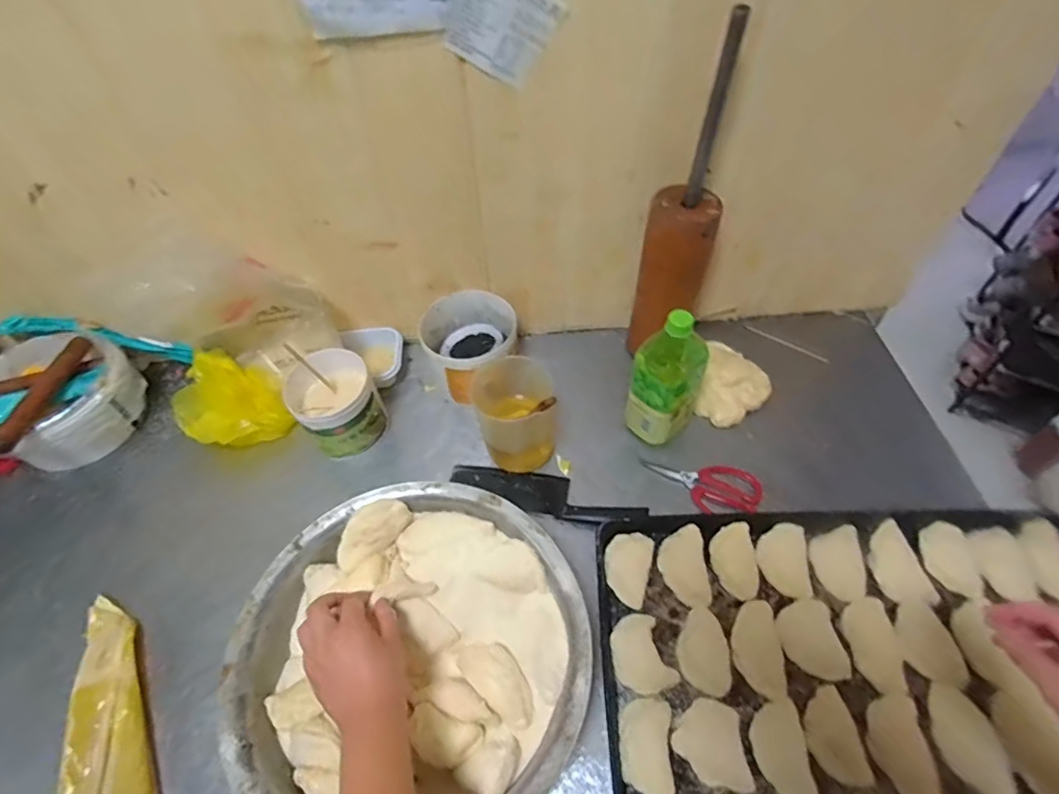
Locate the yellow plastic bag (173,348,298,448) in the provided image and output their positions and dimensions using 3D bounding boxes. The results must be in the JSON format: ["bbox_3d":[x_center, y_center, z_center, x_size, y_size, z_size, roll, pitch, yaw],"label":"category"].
[{"bbox_3d":[-0.453,0.013,0.825,0.138,0.120,0.140,34,61,26],"label":"yellow plastic bag"}]

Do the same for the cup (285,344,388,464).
[{"bbox_3d":[-0.291,0.002,0.805,0.117,0.169,0.141,-34,58,-22],"label":"cup"}]

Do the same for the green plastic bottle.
[{"bbox_3d":[0.187,-0.018,0.738,0.087,0.226,0.065,16,55,15],"label":"green plastic bottle"}]

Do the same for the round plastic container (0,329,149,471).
[{"bbox_3d":[-0.713,0.003,0.851,0.183,0.121,0.210,-34,58,-21],"label":"round plastic container"}]

